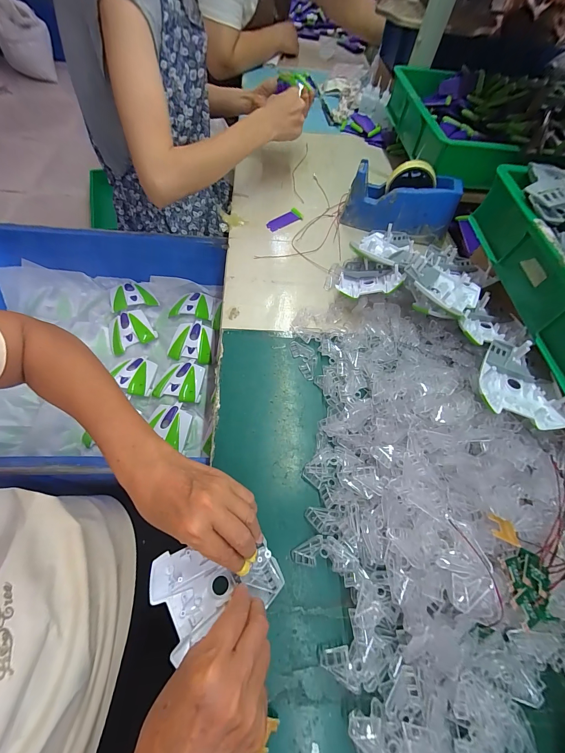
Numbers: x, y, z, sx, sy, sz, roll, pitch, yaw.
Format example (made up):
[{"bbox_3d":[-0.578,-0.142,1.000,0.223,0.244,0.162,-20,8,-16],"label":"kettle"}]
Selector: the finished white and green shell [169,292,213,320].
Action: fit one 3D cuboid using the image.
[{"bbox_3d":[-0.208,-0.166,0.695,0.095,0.038,0.090,10,61,0],"label":"finished white and green shell"}]

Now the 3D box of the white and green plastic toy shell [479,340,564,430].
[{"bbox_3d":[0.289,0.005,0.351,0.097,0.022,0.104,25,62,8],"label":"white and green plastic toy shell"}]

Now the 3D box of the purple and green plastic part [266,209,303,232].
[{"bbox_3d":[0.007,-0.313,0.589,0.081,0.006,0.030,-40,71,-22],"label":"purple and green plastic part"}]

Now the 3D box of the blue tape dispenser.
[{"bbox_3d":[0.222,-0.330,0.553,0.196,0.100,0.078,20,62,7],"label":"blue tape dispenser"}]

